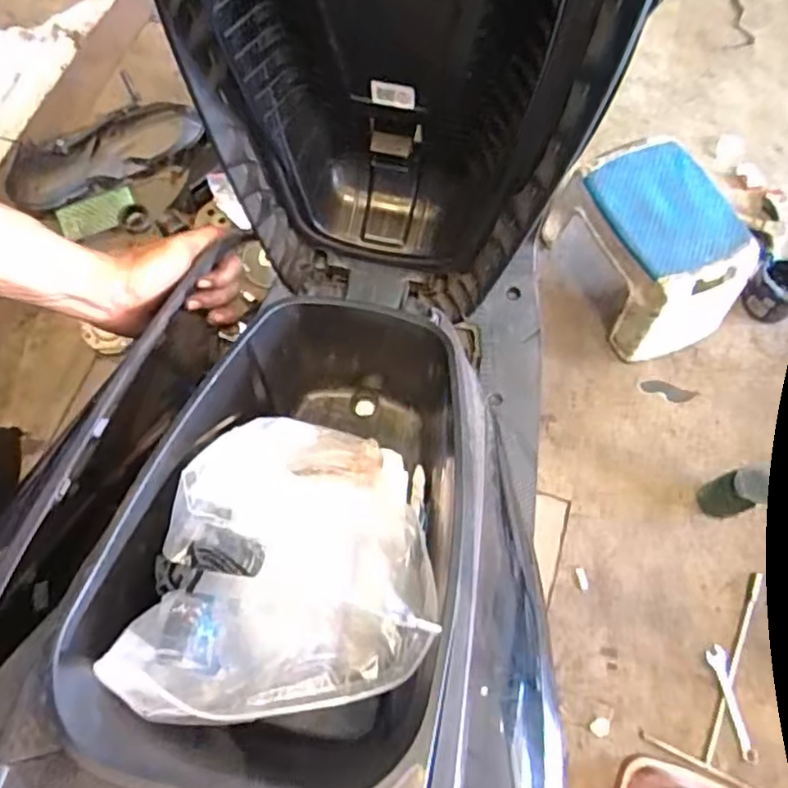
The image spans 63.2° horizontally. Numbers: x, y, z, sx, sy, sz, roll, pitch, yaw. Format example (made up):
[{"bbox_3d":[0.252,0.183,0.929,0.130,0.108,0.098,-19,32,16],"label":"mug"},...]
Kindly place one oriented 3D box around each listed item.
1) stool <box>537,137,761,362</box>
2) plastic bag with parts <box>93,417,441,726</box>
[{"bbox_3d":[0.441,-0.248,1.118,0.197,0.222,0.319,-26,70,-9],"label":"stool"},{"bbox_3d":[-0.073,0.113,0.455,0.208,0.151,0.197,-8,68,-3],"label":"plastic bag with parts"}]

